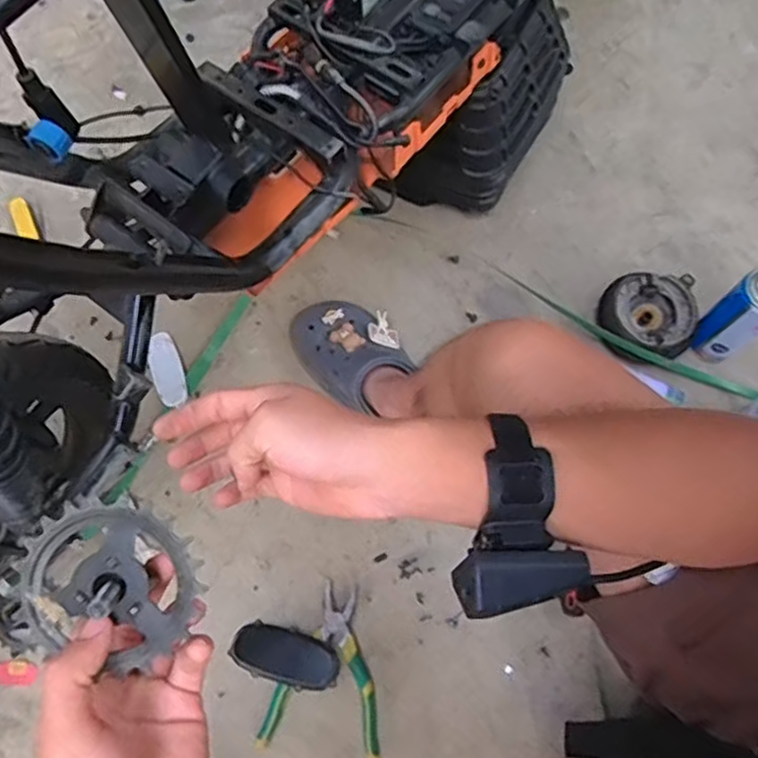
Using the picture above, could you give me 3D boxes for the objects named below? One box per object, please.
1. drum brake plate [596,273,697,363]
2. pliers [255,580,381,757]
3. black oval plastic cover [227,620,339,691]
[{"bbox_3d":[0.368,-0.082,0.906,0.143,0.063,0.123,-4,71,-2],"label":"drum brake plate"},{"bbox_3d":[-0.053,0.330,0.767,0.133,0.015,0.179,9,71,1],"label":"pliers"},{"bbox_3d":[-0.108,0.316,0.768,0.125,0.019,0.056,11,71,15],"label":"black oval plastic cover"}]

